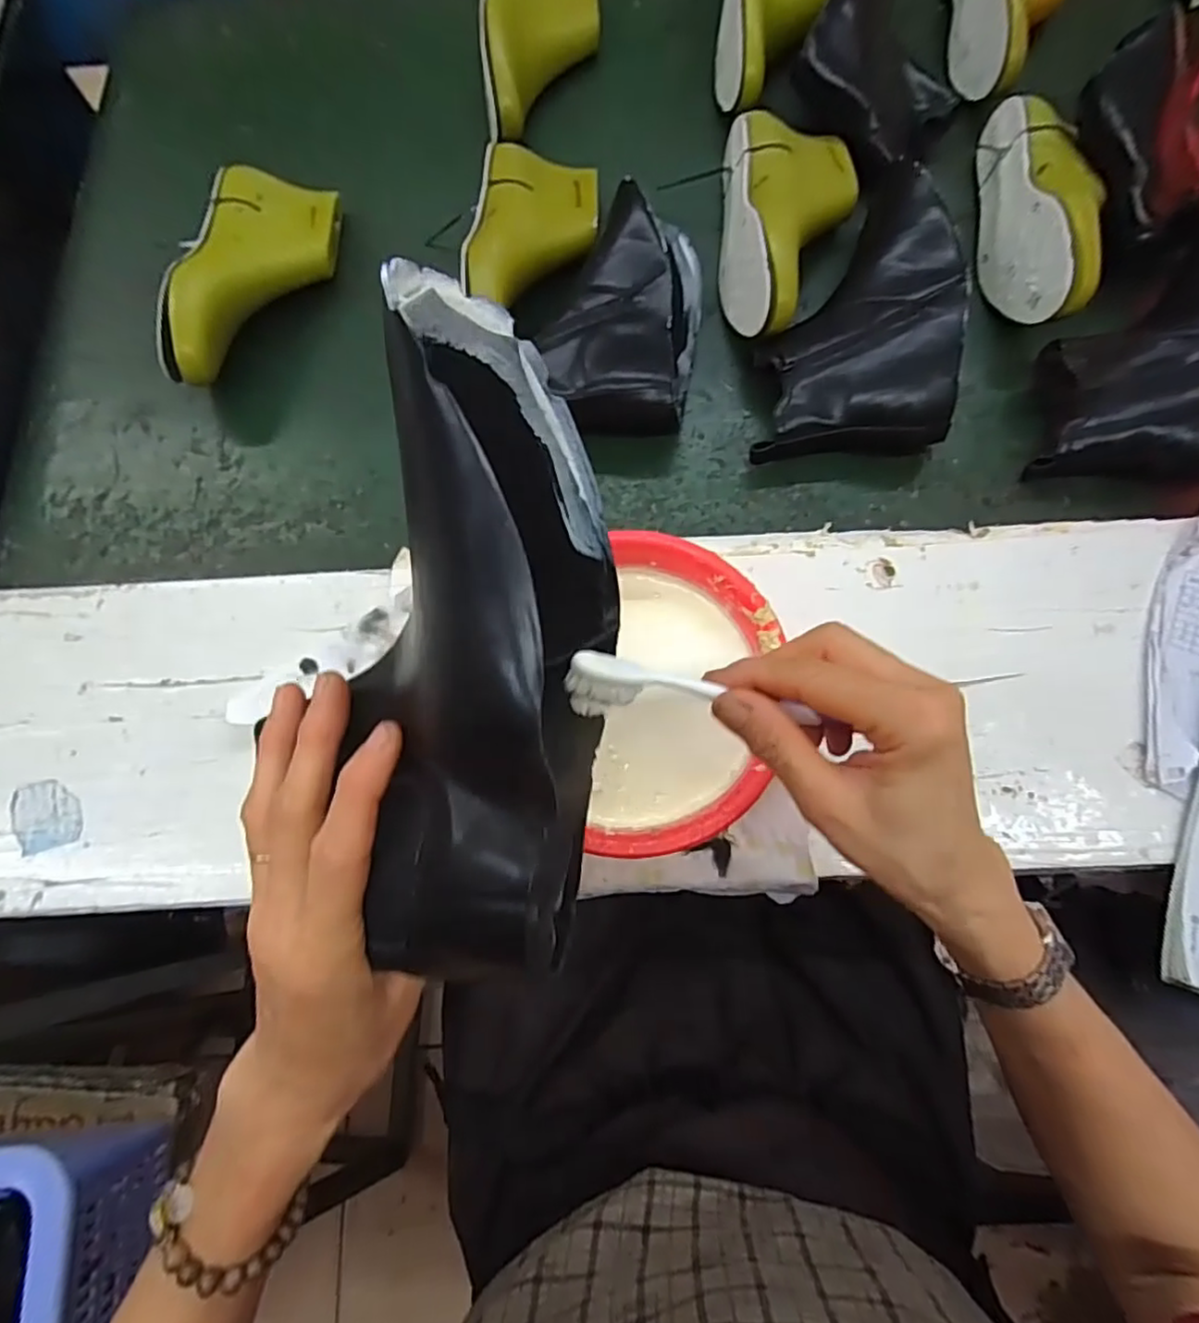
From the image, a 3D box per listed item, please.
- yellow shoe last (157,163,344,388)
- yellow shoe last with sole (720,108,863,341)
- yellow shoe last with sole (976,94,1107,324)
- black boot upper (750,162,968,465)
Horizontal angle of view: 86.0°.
[{"bbox_3d":[-0.304,-0.339,0.568,0.103,0.074,0.231,5,75,3],"label":"yellow shoe last"},{"bbox_3d":[0.164,-0.368,0.547,0.110,0.077,0.226,3,75,3],"label":"yellow shoe last with sole"},{"bbox_3d":[0.373,-0.381,0.543,0.065,0.068,0.227,5,75,3],"label":"yellow shoe last with sole"},{"bbox_3d":[0.206,-0.279,0.523,0.139,0.073,0.243,4,75,3],"label":"black boot upper"}]

